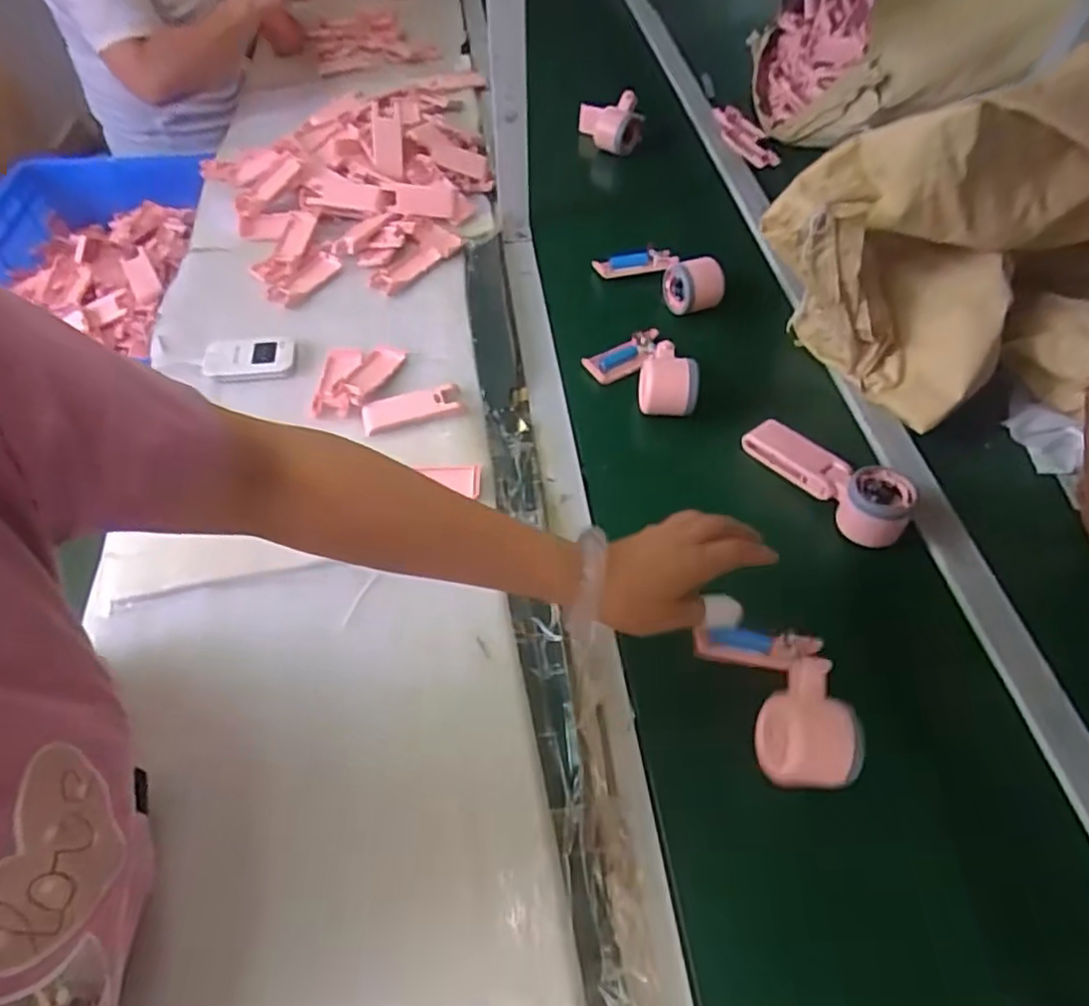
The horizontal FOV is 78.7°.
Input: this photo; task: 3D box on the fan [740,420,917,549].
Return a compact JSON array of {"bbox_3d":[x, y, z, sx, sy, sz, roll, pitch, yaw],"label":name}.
[{"bbox_3d":[0.271,-0.029,0.633,0.049,0.047,0.165,-33,60,-20],"label":"fan"}]

